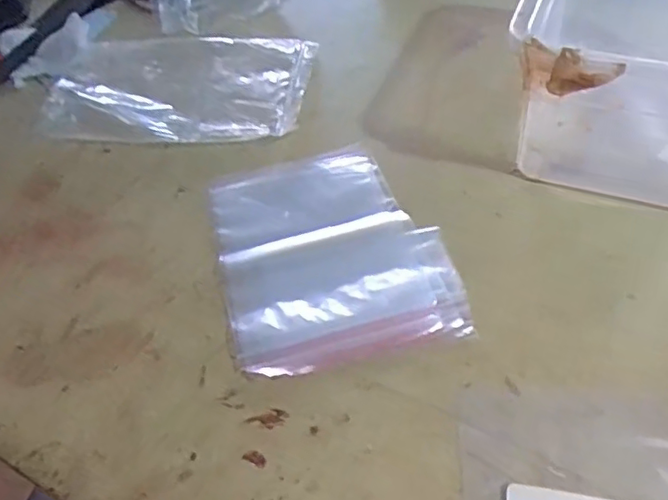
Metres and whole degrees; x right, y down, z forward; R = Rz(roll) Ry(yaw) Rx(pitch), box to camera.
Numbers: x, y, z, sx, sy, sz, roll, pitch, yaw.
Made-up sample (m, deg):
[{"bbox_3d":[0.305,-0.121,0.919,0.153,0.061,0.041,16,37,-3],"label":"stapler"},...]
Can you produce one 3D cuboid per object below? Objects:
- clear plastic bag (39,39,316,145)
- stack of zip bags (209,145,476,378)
[{"bbox_3d":[-0.146,-0.159,0.614,0.242,0.028,0.146,3,49,8],"label":"clear plastic bag"},{"bbox_3d":[-0.005,-0.005,0.468,0.156,0.017,0.200,-14,49,-6],"label":"stack of zip bags"}]

